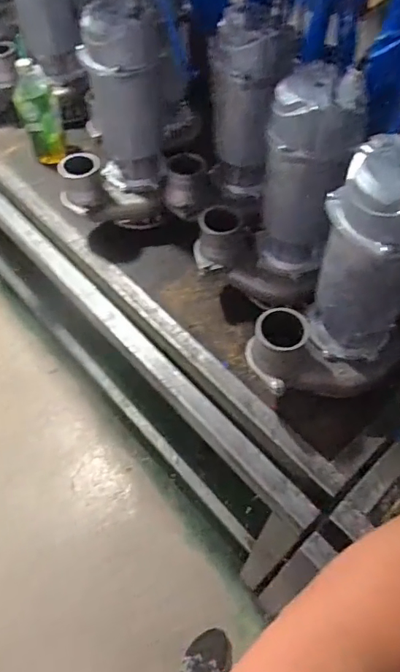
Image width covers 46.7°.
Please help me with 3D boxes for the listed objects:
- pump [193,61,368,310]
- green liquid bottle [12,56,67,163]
[{"bbox_3d":[0.107,-0.216,0.734,0.223,0.356,0.145,3,56,3],"label":"pump"},{"bbox_3d":[-0.370,-0.511,1.082,0.091,0.200,0.081,-9,56,-5],"label":"green liquid bottle"}]

